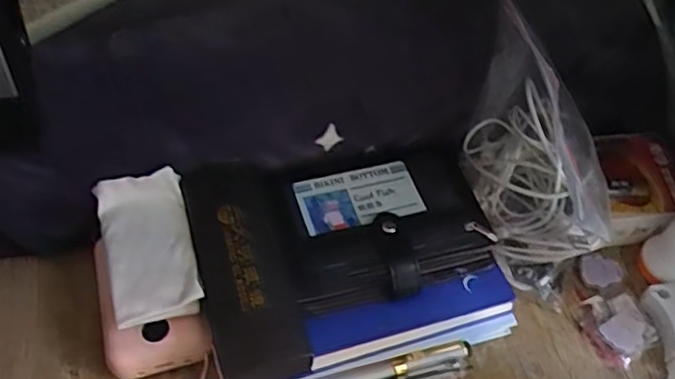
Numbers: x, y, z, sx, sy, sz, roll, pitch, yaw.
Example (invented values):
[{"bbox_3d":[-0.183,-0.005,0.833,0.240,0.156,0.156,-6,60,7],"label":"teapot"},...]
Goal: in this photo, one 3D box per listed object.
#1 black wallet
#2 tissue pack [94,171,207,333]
[{"bbox_3d":[0.029,0.022,0.463,0.144,0.032,0.109,-10,53,-12],"label":"black wallet"},{"bbox_3d":[-0.128,0.035,0.433,0.057,0.021,0.109,-14,53,-15],"label":"tissue pack"}]

